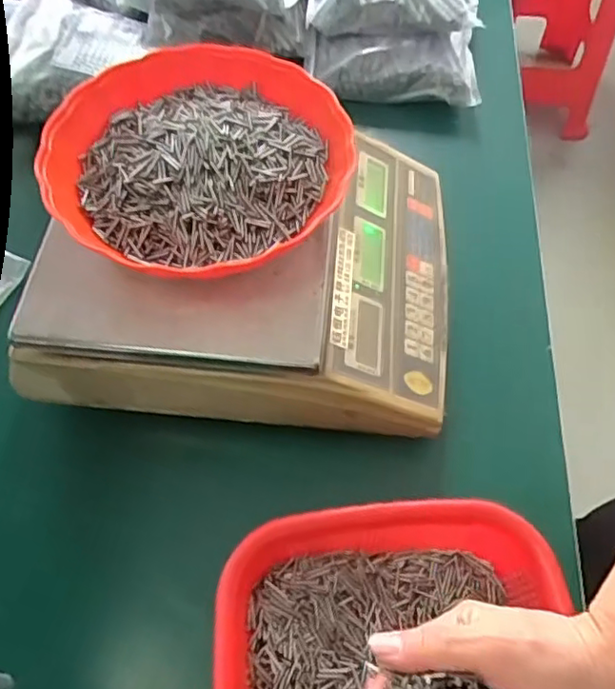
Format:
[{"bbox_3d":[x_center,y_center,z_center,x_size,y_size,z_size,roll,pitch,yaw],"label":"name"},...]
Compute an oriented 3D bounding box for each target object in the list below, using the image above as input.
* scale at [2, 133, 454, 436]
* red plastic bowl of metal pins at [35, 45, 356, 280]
[{"bbox_3d":[-0.034,-0.072,0.500,0.297,0.083,0.251,6,59,1],"label":"scale"},{"bbox_3d":[-0.080,-0.131,0.460,0.206,0.053,0.188,-28,64,-17],"label":"red plastic bowl of metal pins"}]

